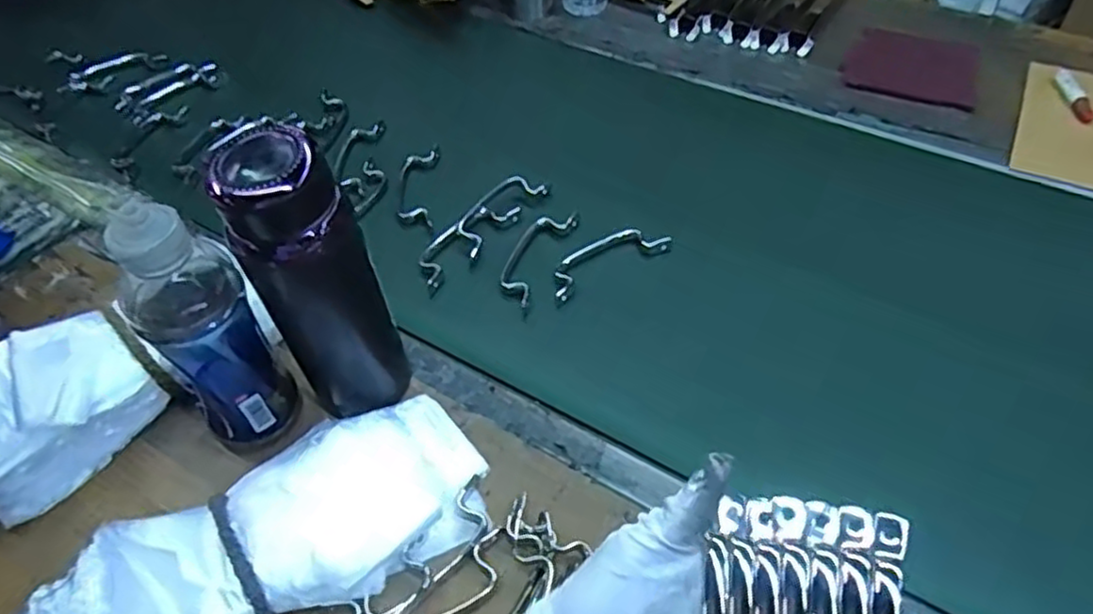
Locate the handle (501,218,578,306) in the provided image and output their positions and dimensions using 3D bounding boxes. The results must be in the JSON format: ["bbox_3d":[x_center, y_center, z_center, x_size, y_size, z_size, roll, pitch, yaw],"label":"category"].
[{"bbox_3d":[-0.014,-0.048,0.665,0.045,0.017,0.116,19,53,17],"label":"handle"}]

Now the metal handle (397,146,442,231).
[{"bbox_3d":[-0.136,-0.128,0.737,0.043,0.012,0.118,-1,50,2],"label":"metal handle"}]

